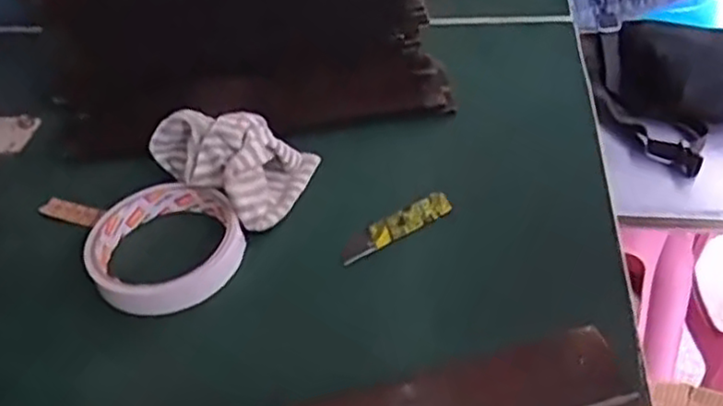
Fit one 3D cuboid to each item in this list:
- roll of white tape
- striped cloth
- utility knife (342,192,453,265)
[{"bbox_3d":[-0.114,0.025,0.417,0.085,0.023,0.087,-4,42,4],"label":"roll of white tape"},{"bbox_3d":[-0.079,-0.031,0.455,0.095,0.047,0.070,27,53,32],"label":"striped cloth"},{"bbox_3d":[0.019,0.013,0.426,0.075,0.006,0.020,-25,45,-18],"label":"utility knife"}]

